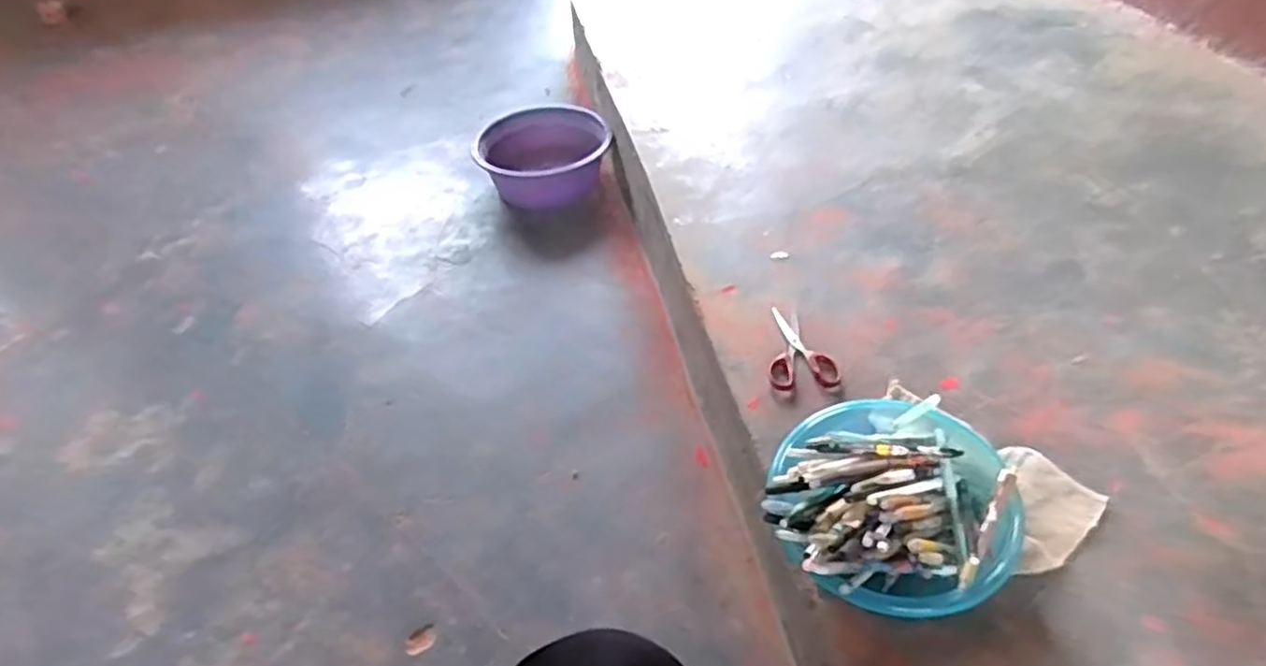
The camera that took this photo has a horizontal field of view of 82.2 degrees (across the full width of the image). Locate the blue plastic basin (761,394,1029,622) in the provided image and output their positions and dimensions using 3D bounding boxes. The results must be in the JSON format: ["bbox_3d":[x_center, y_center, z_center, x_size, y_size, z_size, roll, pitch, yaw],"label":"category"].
[{"bbox_3d":[0.249,0.150,0.704,0.222,0.109,0.257,10,46,14],"label":"blue plastic basin"}]

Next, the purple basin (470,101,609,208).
[{"bbox_3d":[-0.182,-0.364,1.504,0.268,0.108,0.225,-2,44,2],"label":"purple basin"}]

